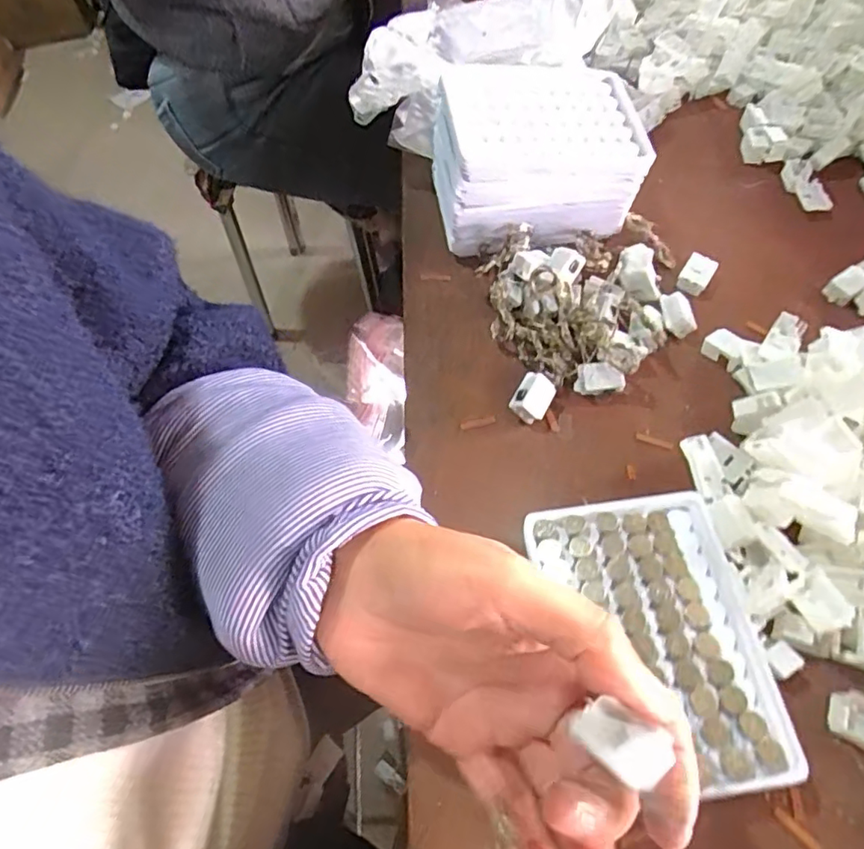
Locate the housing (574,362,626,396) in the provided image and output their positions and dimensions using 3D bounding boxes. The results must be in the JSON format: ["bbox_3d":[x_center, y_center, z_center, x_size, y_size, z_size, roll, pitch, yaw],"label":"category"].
[{"bbox_3d":[0.107,-0.028,0.360,0.030,0.015,0.015,12,61,11],"label":"housing"}]

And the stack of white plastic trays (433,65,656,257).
[{"bbox_3d":[0.073,-0.189,0.410,0.143,0.085,0.114,-6,59,1],"label":"stack of white plastic trays"}]

